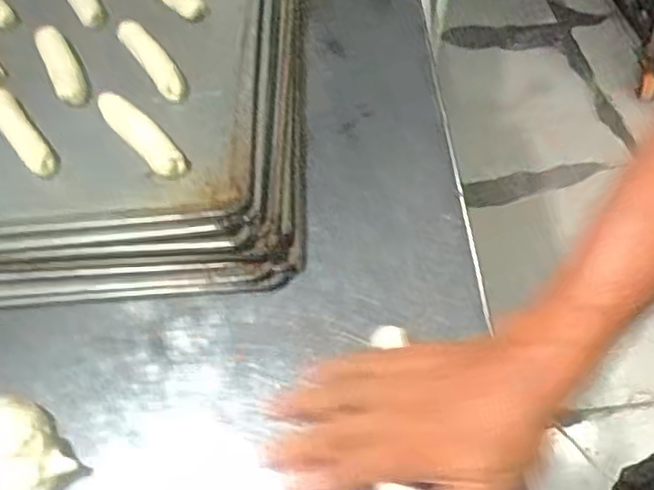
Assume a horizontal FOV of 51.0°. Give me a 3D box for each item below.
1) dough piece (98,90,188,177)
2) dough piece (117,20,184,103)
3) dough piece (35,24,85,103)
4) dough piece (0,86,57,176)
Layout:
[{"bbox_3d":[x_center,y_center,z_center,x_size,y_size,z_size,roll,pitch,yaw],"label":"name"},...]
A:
[{"bbox_3d":[-0.135,-0.081,0.499,0.022,0.014,0.102,-35,57,-21],"label":"dough piece"},{"bbox_3d":[-0.141,-0.151,0.553,0.021,0.018,0.104,-31,55,-19],"label":"dough piece"},{"bbox_3d":[-0.217,-0.148,0.560,0.023,0.018,0.093,-23,53,-13],"label":"dough piece"},{"bbox_3d":[-0.230,-0.086,0.512,0.022,0.014,0.105,-31,55,-19],"label":"dough piece"}]

